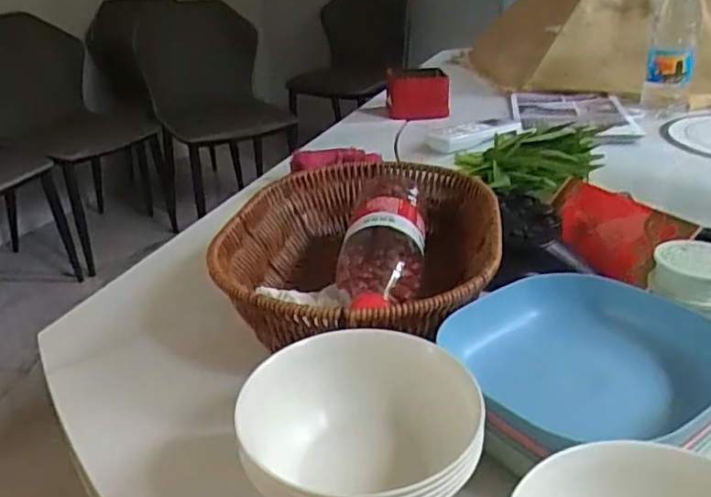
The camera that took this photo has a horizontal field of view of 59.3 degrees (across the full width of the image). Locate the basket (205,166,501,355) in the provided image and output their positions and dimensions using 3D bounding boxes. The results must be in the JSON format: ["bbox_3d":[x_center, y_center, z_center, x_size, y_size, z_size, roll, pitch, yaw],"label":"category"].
[{"bbox_3d":[0.004,0.010,0.475,0.194,0.073,0.284,2,27,8],"label":"basket"}]

